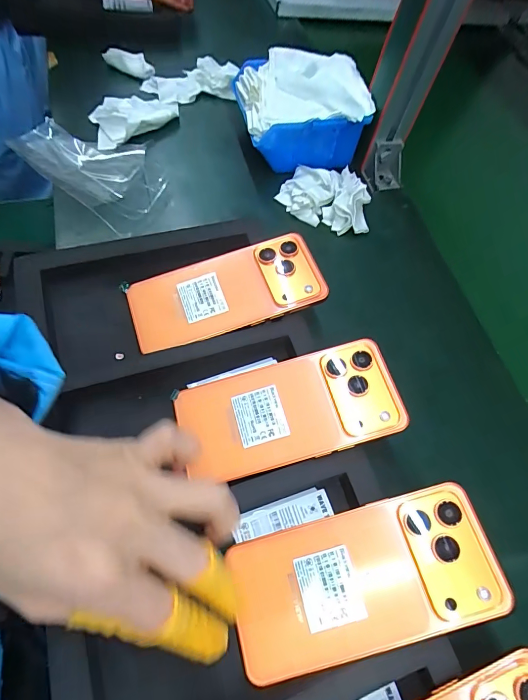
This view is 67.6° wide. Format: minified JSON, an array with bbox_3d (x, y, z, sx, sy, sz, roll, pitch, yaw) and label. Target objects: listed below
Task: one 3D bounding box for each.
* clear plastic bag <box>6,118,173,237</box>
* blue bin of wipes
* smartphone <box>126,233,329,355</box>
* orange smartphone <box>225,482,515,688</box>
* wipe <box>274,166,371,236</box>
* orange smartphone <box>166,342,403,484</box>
[{"bbox_3d":[-0.181,-0.199,0.433,0.169,0.035,0.110,39,63,12],"label":"clear plastic bag"},{"bbox_3d":[0.041,-0.272,0.458,0.140,0.082,0.109,-5,63,-11],"label":"blue bin of wipes"},{"bbox_3d":[-0.032,-0.051,0.335,0.158,0.013,0.074,-17,67,-9],"label":"smartphone"},{"bbox_3d":[0.061,0.142,0.244,0.158,0.005,0.076,-17,66,0],"label":"orange smartphone"},{"bbox_3d":[0.068,-0.171,0.440,0.099,0.030,0.074,17,61,0],"label":"wipe"},{"bbox_3d":[0.019,0.044,0.292,0.157,0.007,0.077,-14,66,-1],"label":"orange smartphone"}]

